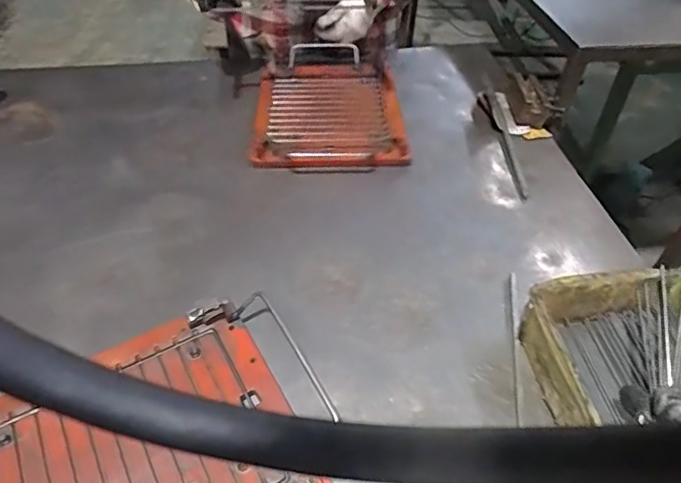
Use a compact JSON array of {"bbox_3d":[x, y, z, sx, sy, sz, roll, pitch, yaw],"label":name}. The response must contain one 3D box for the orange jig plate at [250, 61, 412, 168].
[{"bbox_3d":[-0.018,-0.214,0.848,0.236,0.042,0.248,-1,45,-3],"label":"orange jig plate"}]

